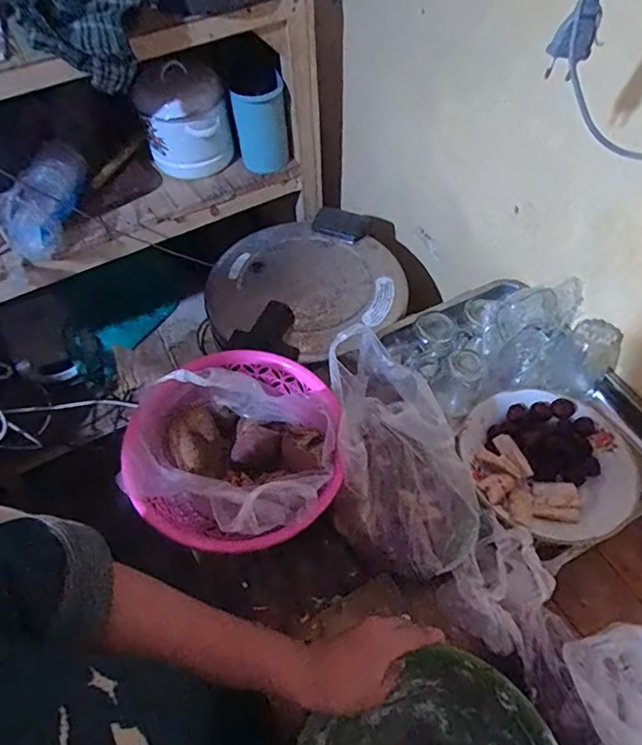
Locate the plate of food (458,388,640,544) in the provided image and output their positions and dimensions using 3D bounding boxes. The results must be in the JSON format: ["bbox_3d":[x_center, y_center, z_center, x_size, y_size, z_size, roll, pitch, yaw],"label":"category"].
[{"bbox_3d":[0.290,0.109,0.650,0.210,0.034,0.202,0,58,0],"label":"plate of food"}]

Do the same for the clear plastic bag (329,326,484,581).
[{"bbox_3d":[0.083,0.088,0.630,0.146,0.094,0.301,-8,58,-5],"label":"clear plastic bag"}]

